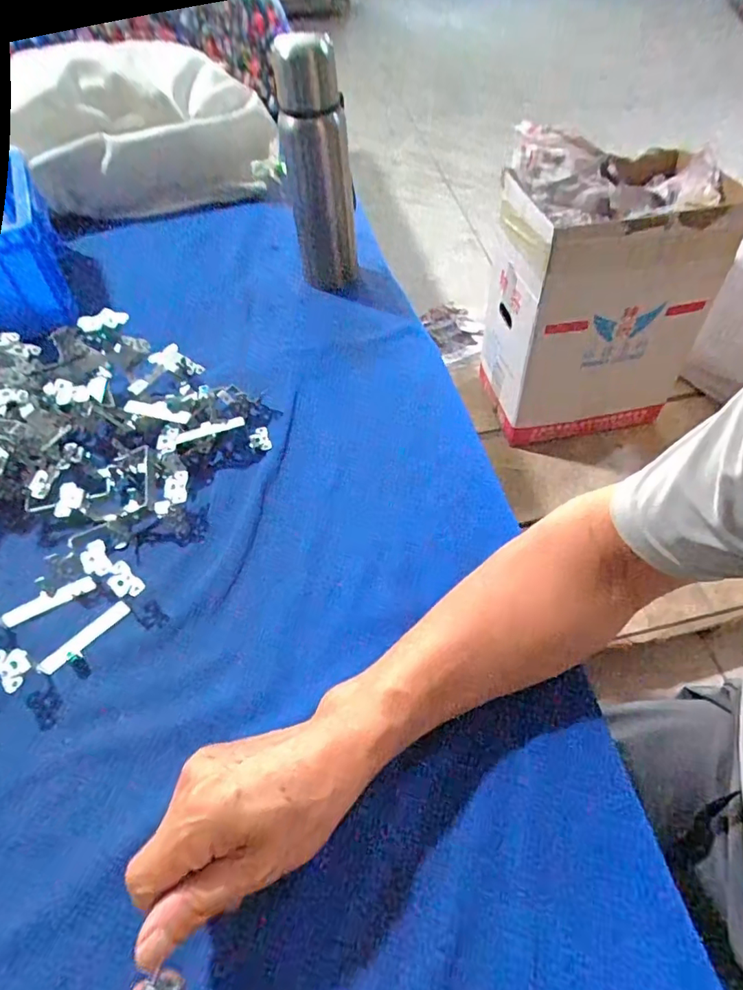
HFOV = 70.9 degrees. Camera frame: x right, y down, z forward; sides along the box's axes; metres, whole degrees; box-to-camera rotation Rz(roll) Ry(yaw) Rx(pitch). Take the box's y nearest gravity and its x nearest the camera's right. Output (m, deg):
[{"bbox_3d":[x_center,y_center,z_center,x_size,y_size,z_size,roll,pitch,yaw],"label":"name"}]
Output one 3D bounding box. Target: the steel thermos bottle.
[{"bbox_3d":[-0.062,-0.374,0.603,0.079,0.236,0.060,-4,52,-1],"label":"steel thermos bottle"}]

